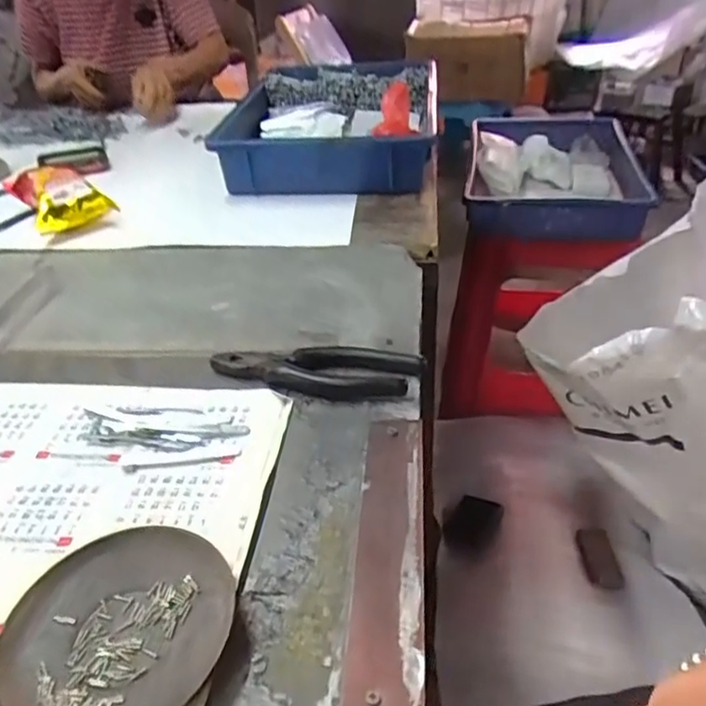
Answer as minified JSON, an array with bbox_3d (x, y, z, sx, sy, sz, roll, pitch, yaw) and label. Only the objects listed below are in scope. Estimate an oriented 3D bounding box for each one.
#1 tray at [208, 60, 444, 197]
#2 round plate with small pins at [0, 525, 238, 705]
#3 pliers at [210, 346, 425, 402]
[{"bbox_3d":[-0.026,-0.365,0.962,0.300,0.074,0.437,-2,35,5],"label":"tray"},{"bbox_3d":[-0.119,0.141,0.318,0.107,0.017,0.115,-4,34,3],"label":"round plate with small pins"},{"bbox_3d":[-0.030,0.013,0.487,0.161,0.014,0.051,5,36,16],"label":"pliers"}]

